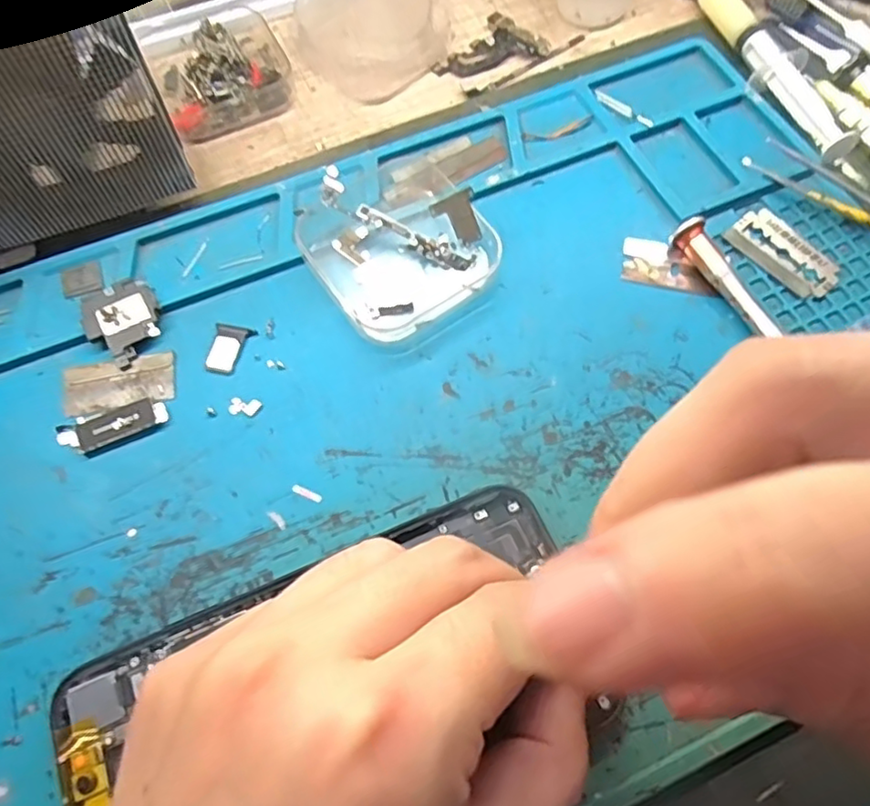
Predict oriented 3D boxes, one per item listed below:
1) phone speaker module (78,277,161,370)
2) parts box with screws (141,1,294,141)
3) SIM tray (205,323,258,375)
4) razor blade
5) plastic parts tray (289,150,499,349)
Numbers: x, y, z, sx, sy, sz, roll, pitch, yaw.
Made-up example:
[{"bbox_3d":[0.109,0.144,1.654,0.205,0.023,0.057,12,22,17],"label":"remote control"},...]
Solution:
[{"bbox_3d":[-0.114,-0.030,0.231,0.026,0.006,0.034,-22,68,-8],"label":"phone speaker module"},{"bbox_3d":[-0.099,-0.156,0.289,0.060,0.020,0.064,-24,68,-9],"label":"parts box with screws"},{"bbox_3d":[-0.075,-0.020,0.229,0.014,0.004,0.020,11,67,6],"label":"SIM tray"},{"bbox_3d":[0.135,-0.059,0.242,0.025,0.004,0.042,-37,71,-14],"label":"razor blade"},{"bbox_3d":[-0.013,-0.063,0.239,0.066,0.017,0.076,-32,70,-12],"label":"plastic parts tray"}]

